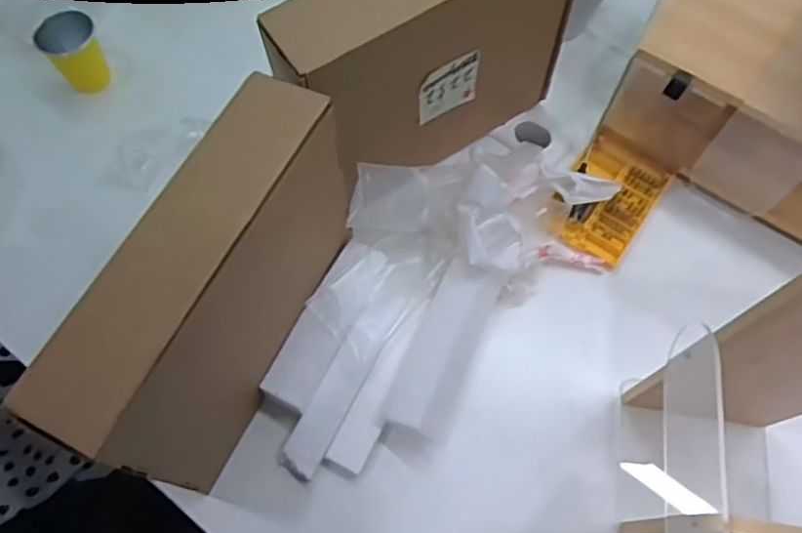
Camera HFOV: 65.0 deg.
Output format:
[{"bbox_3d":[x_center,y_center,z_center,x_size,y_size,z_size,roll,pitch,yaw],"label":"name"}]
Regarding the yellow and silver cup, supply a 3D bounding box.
[{"bbox_3d":[-0.423,-0.281,0.822,0.069,0.088,0.063,0,70,-1],"label":"yellow and silver cup"}]

